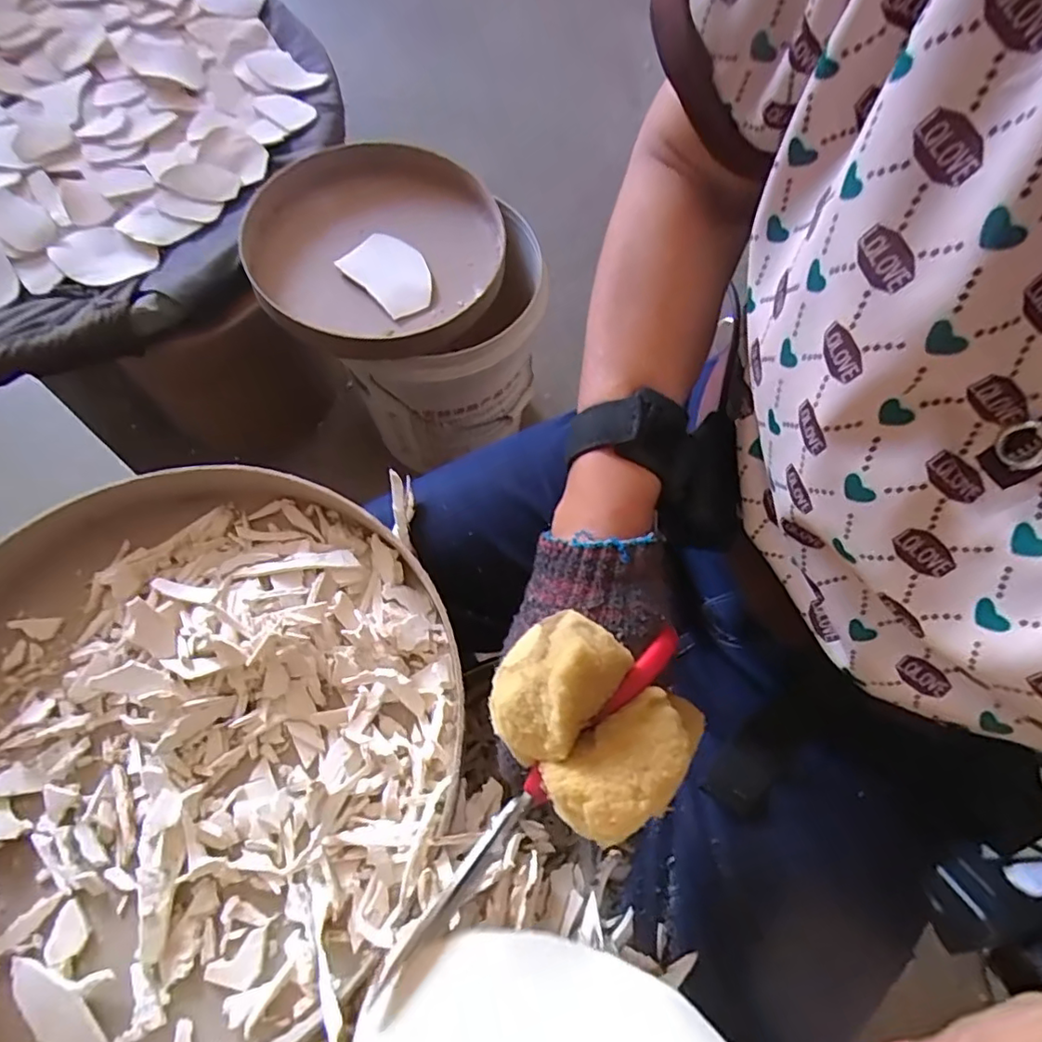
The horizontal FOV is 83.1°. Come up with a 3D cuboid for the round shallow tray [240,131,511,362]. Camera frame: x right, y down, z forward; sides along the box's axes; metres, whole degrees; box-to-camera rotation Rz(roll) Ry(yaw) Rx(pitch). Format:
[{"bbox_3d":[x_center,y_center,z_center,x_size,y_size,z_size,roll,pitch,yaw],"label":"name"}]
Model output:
[{"bbox_3d":[-0.162,-0.310,0.663,0.289,0.071,0.255,-7,69,-5],"label":"round shallow tray"}]

